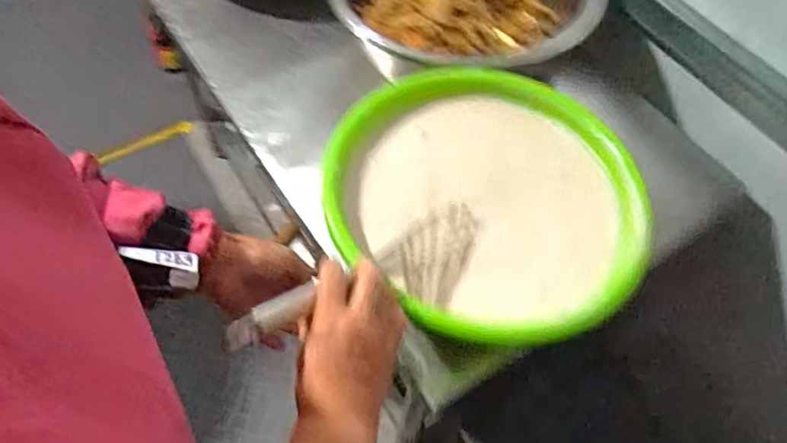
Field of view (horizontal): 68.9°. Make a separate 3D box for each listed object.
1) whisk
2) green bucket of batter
[{"bbox_3d":[-0.018,0.059,0.556,0.085,0.064,0.335,45,36,22],"label":"whisk"},{"bbox_3d":[0.098,-0.012,0.746,0.357,0.182,0.375,1,58,-1],"label":"green bucket of batter"}]

